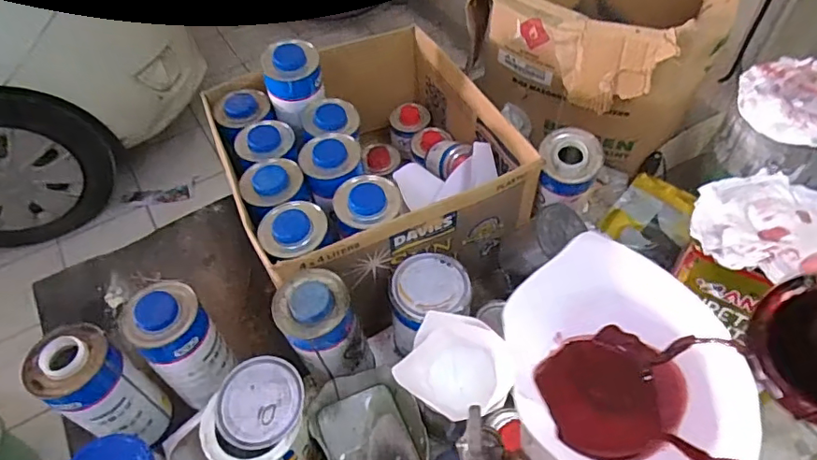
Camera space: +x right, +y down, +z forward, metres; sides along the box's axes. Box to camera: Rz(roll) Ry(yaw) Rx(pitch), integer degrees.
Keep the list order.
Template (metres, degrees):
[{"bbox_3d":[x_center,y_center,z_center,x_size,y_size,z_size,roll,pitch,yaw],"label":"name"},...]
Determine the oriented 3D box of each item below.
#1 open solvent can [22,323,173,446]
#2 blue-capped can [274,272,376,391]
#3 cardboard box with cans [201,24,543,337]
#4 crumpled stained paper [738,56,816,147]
[{"bbox_3d":[-0.349,0.187,0.620,0.084,0.181,0.085,30,60,24],"label":"open solvent can"},{"bbox_3d":[-0.101,0.126,0.648,0.084,0.170,0.089,-2,52,2],"label":"blue-capped can"},{"bbox_3d":[-0.073,-0.112,0.820,0.379,0.200,0.424,-24,54,-14],"label":"cardboard box with cans"},{"bbox_3d":[0.540,-0.176,0.715,0.174,0.042,0.176,-37,59,-23],"label":"crumpled stained paper"}]

